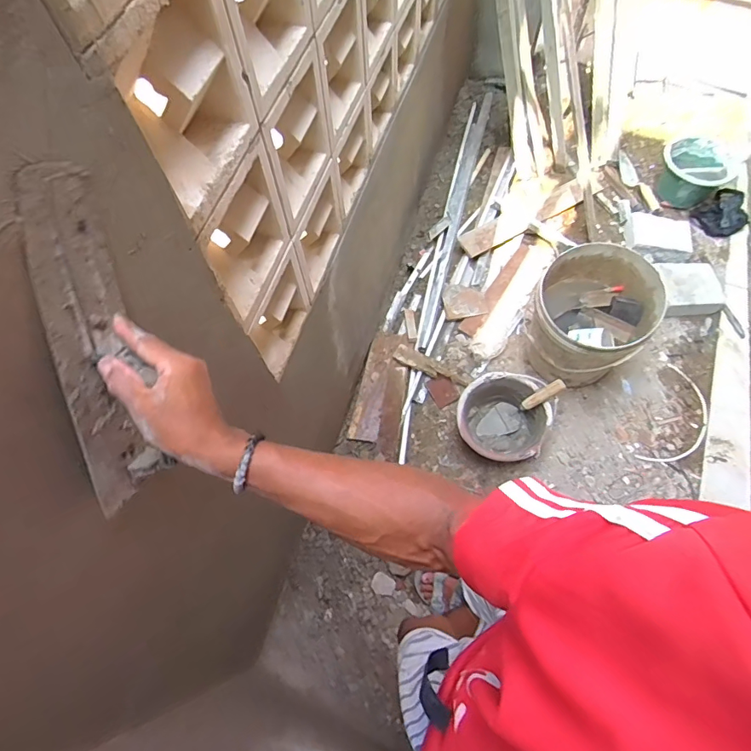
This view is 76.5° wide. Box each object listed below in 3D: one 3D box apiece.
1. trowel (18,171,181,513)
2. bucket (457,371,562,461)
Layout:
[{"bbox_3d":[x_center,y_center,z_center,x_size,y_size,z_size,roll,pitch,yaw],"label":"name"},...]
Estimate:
[{"bbox_3d":[-0.225,-0.018,0.403,0.044,0.288,0.074,1,23,3],"label":"trowel"},{"bbox_3d":[0.363,0.122,1.371,0.249,0.164,0.244,-1,63,2],"label":"bucket"}]

